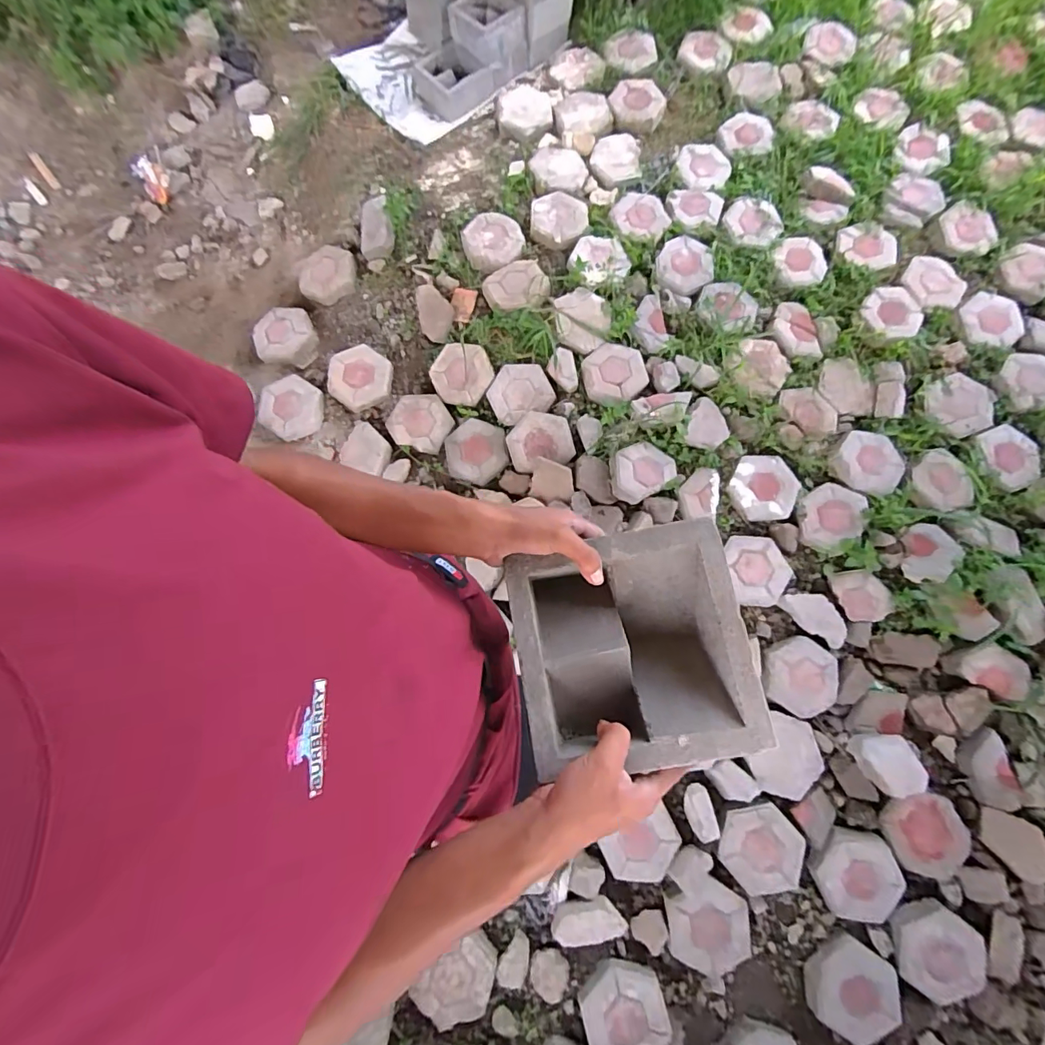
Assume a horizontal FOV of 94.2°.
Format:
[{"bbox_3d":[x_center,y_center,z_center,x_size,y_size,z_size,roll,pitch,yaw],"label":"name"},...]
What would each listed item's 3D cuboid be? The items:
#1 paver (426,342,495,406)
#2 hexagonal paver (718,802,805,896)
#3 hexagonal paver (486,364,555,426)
[{"bbox_3d":[-0.206,-0.497,1.621,0.211,0.060,0.193,8,76,4],"label":"paver"},{"bbox_3d":[0.623,0.847,1.250,0.207,0.059,0.211,-41,79,-8],"label":"hexagonal paver"},{"bbox_3d":[-0.011,-0.426,1.588,0.198,0.048,0.193,-25,77,-4],"label":"hexagonal paver"}]

